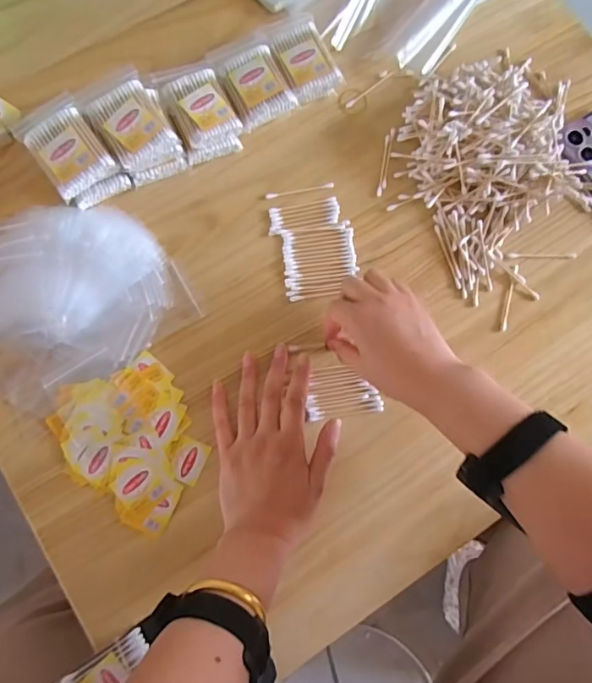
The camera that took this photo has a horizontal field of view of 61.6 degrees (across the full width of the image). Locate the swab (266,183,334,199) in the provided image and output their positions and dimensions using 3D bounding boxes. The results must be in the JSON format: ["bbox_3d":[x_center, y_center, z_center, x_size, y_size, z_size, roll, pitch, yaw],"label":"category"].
[{"bbox_3d":[0.005,-0.158,0.520,0.072,0.004,0.006,-12,81,-4],"label":"swab"}]

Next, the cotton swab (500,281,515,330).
[{"bbox_3d":[0.219,-0.045,0.507,0.007,0.004,0.071,16,80,1],"label":"cotton swab"}]

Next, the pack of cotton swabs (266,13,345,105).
[{"bbox_3d":[0.006,-0.294,0.523,0.056,0.032,0.090,-24,82,-6],"label":"pack of cotton swabs"}]

